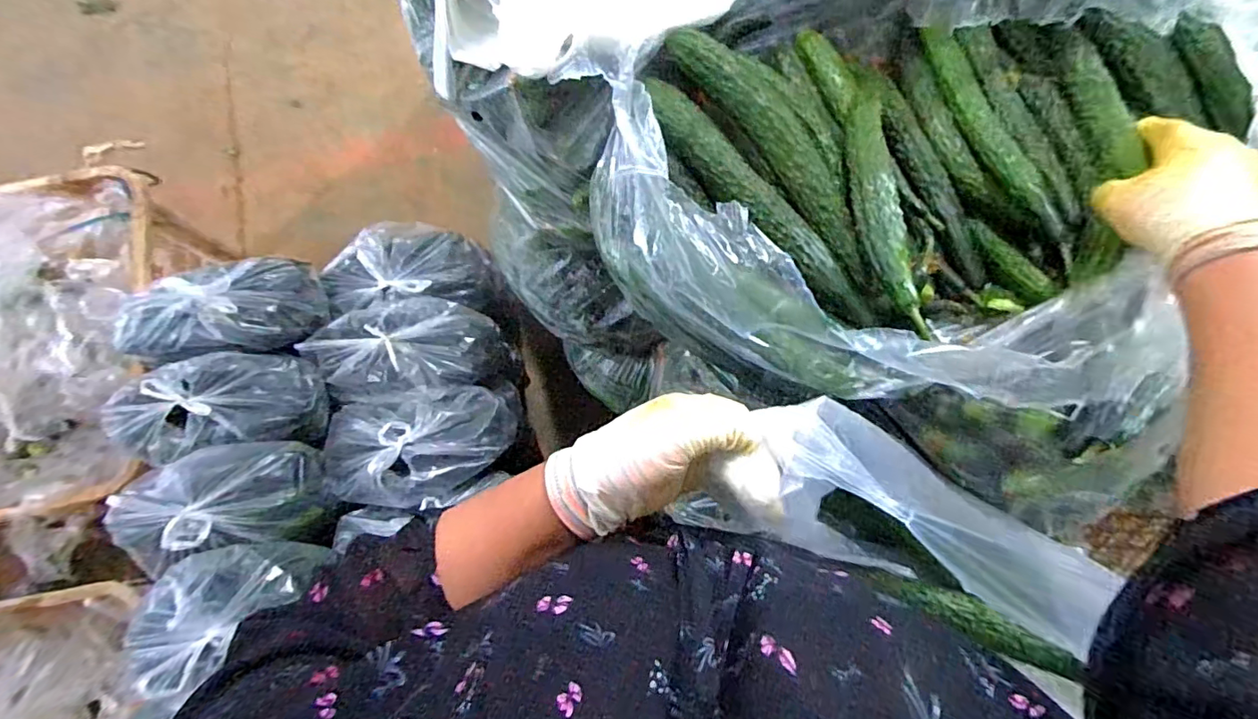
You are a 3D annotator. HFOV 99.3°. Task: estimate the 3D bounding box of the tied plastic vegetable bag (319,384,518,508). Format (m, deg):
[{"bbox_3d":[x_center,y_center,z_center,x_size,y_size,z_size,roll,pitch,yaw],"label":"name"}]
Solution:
[{"bbox_3d":[-0.373,0.156,0.968,0.332,0.125,0.201,-9,78,-1],"label":"tied plastic vegetable bag"}]

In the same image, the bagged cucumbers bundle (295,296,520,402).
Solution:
[{"bbox_3d":[-0.411,-0.019,1.037,0.370,0.169,0.182,-1,78,-14],"label":"bagged cucumbers bundle"}]

